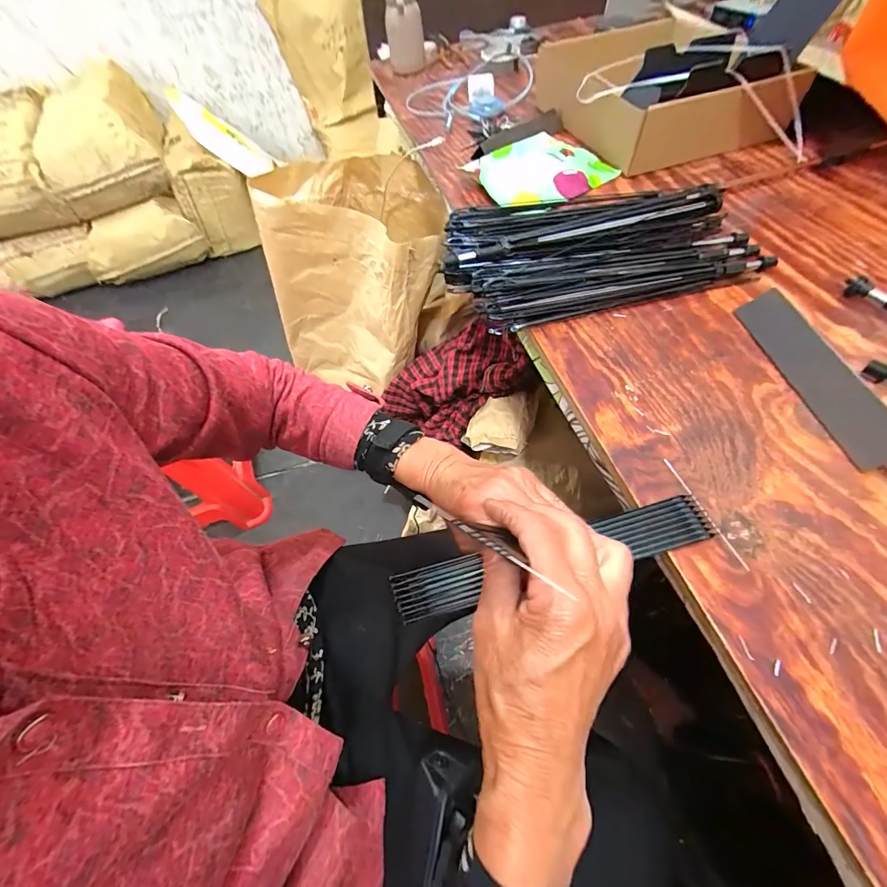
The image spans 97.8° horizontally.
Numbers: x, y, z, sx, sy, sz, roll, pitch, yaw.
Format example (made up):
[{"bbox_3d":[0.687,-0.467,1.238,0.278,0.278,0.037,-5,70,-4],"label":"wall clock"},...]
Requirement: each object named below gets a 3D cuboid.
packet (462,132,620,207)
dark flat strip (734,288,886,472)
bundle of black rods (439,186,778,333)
[{"bbox_3d":[0.142,-0.420,0.591,0.207,0.040,0.137,-17,58,-5],"label":"packet"},{"bbox_3d":[0.330,-0.065,0.344,0.007,0.037,0.186,17,49,-36],"label":"dark flat strip"},{"bbox_3d":[0.177,-0.227,0.448,0.350,0.049,0.170,-13,58,-3],"label":"bundle of black rods"}]

